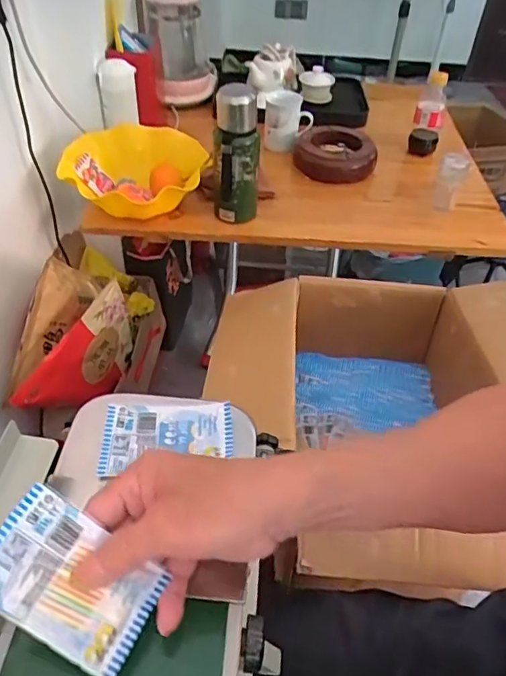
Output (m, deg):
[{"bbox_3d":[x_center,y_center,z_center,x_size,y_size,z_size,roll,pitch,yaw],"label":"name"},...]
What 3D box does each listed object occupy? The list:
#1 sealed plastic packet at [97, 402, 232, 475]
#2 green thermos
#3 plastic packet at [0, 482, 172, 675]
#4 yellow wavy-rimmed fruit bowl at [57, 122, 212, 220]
[{"bbox_3d":[-0.071,0.081,0.435,0.103,0.008,0.062,0,44,-4],"label":"sealed plastic packet"},{"bbox_3d":[-0.028,-0.295,0.903,0.075,0.238,0.061,3,44,-1],"label":"green thermos"},{"bbox_3d":[-0.106,0.142,0.313,0.102,0.004,0.065,40,58,-8],"label":"plastic packet"},{"bbox_3d":[-0.214,-0.295,0.970,0.242,0.105,0.216,3,44,-1],"label":"yellow wavy-rimmed fruit bowl"}]

